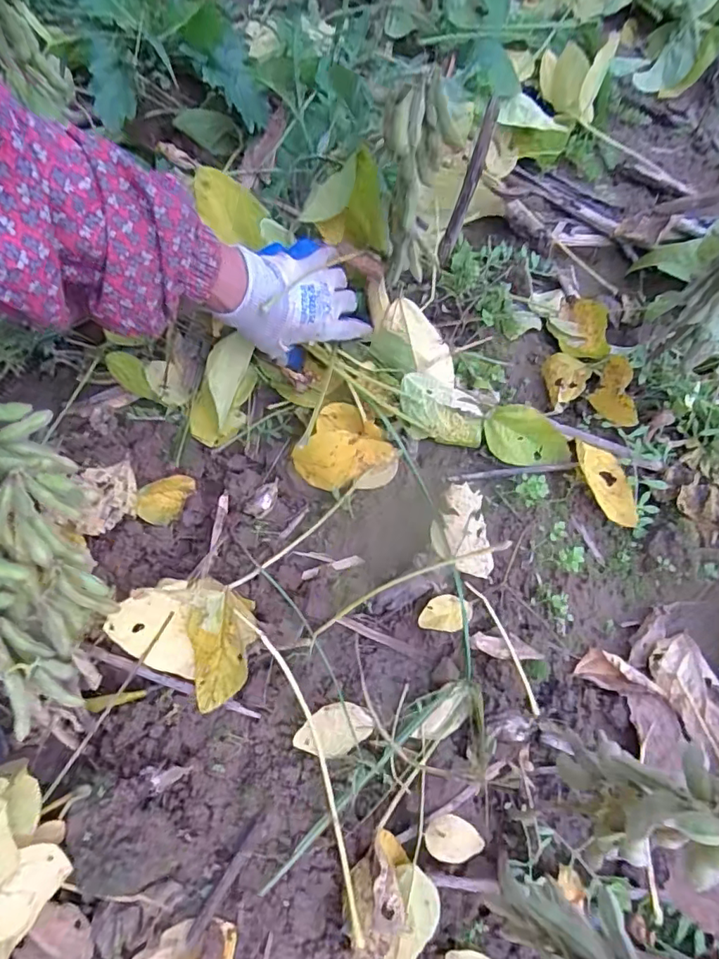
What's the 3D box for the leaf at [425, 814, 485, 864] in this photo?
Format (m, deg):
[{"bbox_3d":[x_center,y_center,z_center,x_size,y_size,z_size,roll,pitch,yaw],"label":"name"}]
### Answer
[{"bbox_3d":[0.074,0.277,0.416,0.046,0.008,0.030,3,64,-2],"label":"leaf"}]

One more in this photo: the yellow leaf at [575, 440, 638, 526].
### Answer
[{"bbox_3d":[0.239,0.003,0.517,0.046,0.022,0.102,0,48,-3],"label":"yellow leaf"}]

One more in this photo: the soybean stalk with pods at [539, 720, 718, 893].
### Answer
[{"bbox_3d":[0.121,0.136,0.225,0.041,0.117,0.051,16,63,10],"label":"soybean stalk with pods"}]

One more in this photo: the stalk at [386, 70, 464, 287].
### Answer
[{"bbox_3d":[0.048,-0.228,0.441,0.052,0.164,0.051,7,61,5],"label":"stalk"}]

